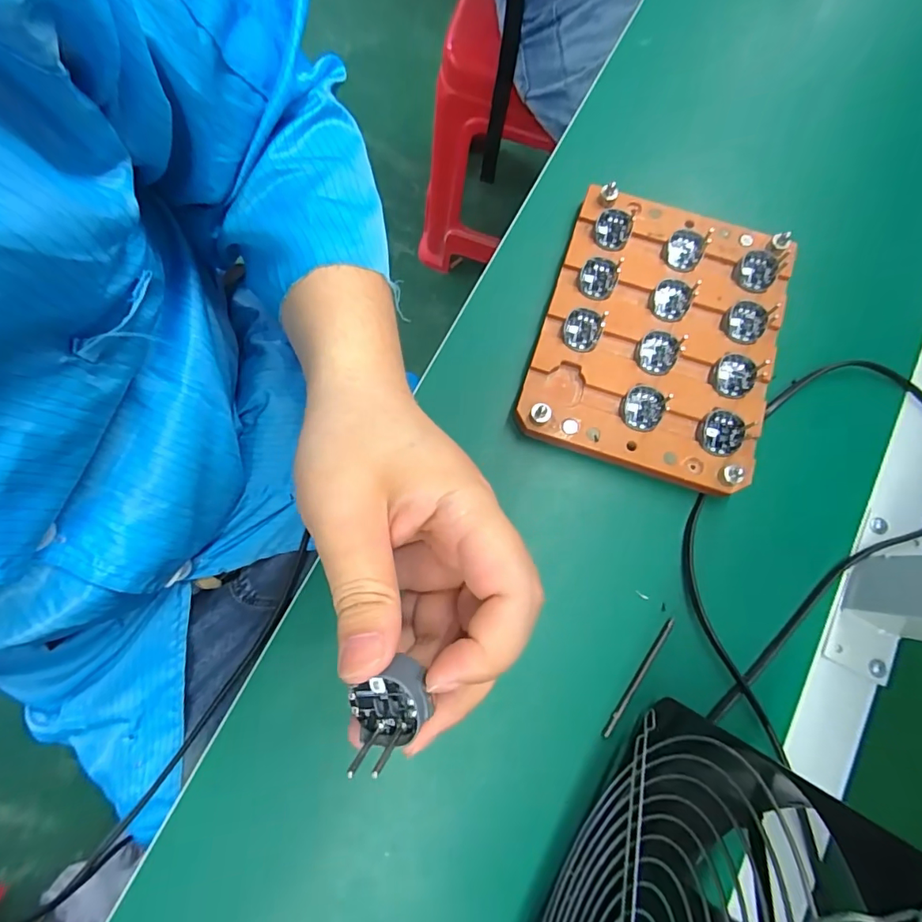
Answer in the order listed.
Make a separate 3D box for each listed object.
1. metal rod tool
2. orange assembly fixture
[{"bbox_3d":[0.108,0.130,0.287,0.004,0.004,0.079,36,80,6],"label":"metal rod tool"},{"bbox_3d":[0.131,-0.082,0.320,0.146,0.028,0.183,18,78,1],"label":"orange assembly fixture"}]

